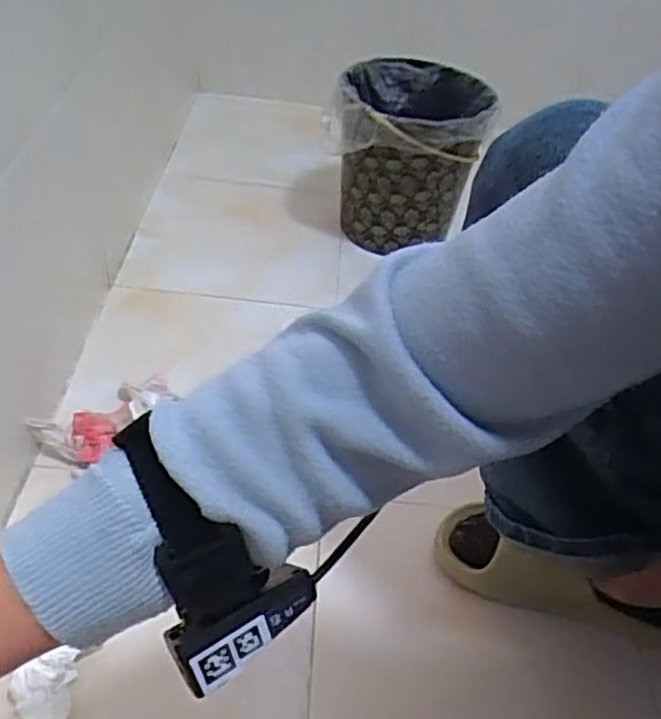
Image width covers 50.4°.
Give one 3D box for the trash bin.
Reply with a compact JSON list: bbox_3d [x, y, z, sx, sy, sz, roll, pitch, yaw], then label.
[{"bbox_3d":[0.112,-0.295,1.031,0.212,0.208,0.199,17,43,10],"label":"trash bin"}]

